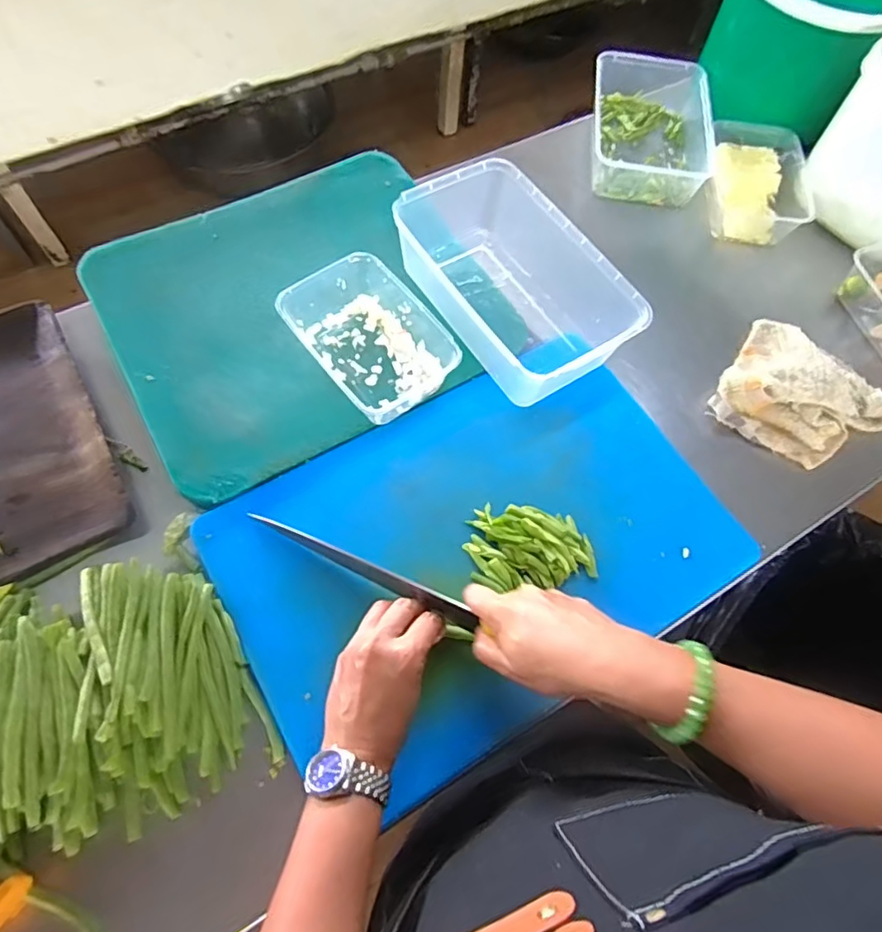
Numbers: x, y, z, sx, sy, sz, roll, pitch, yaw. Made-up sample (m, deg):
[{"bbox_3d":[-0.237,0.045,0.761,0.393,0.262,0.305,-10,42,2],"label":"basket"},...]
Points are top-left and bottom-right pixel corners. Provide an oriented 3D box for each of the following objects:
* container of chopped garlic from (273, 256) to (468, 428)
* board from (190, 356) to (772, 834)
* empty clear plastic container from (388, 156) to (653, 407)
[{"bbox_3d":[-0.076,-0.131,0.584,0.121,0.049,0.166,-34,72,-18],"label":"container of chopped garlic"},{"bbox_3d":[0.037,0.070,0.529,0.438,0.026,0.297,-27,71,-14],"label":"board"},{"bbox_3d":[0.072,-0.195,0.619,0.162,0.091,0.266,-31,71,-17],"label":"empty clear plastic container"}]

